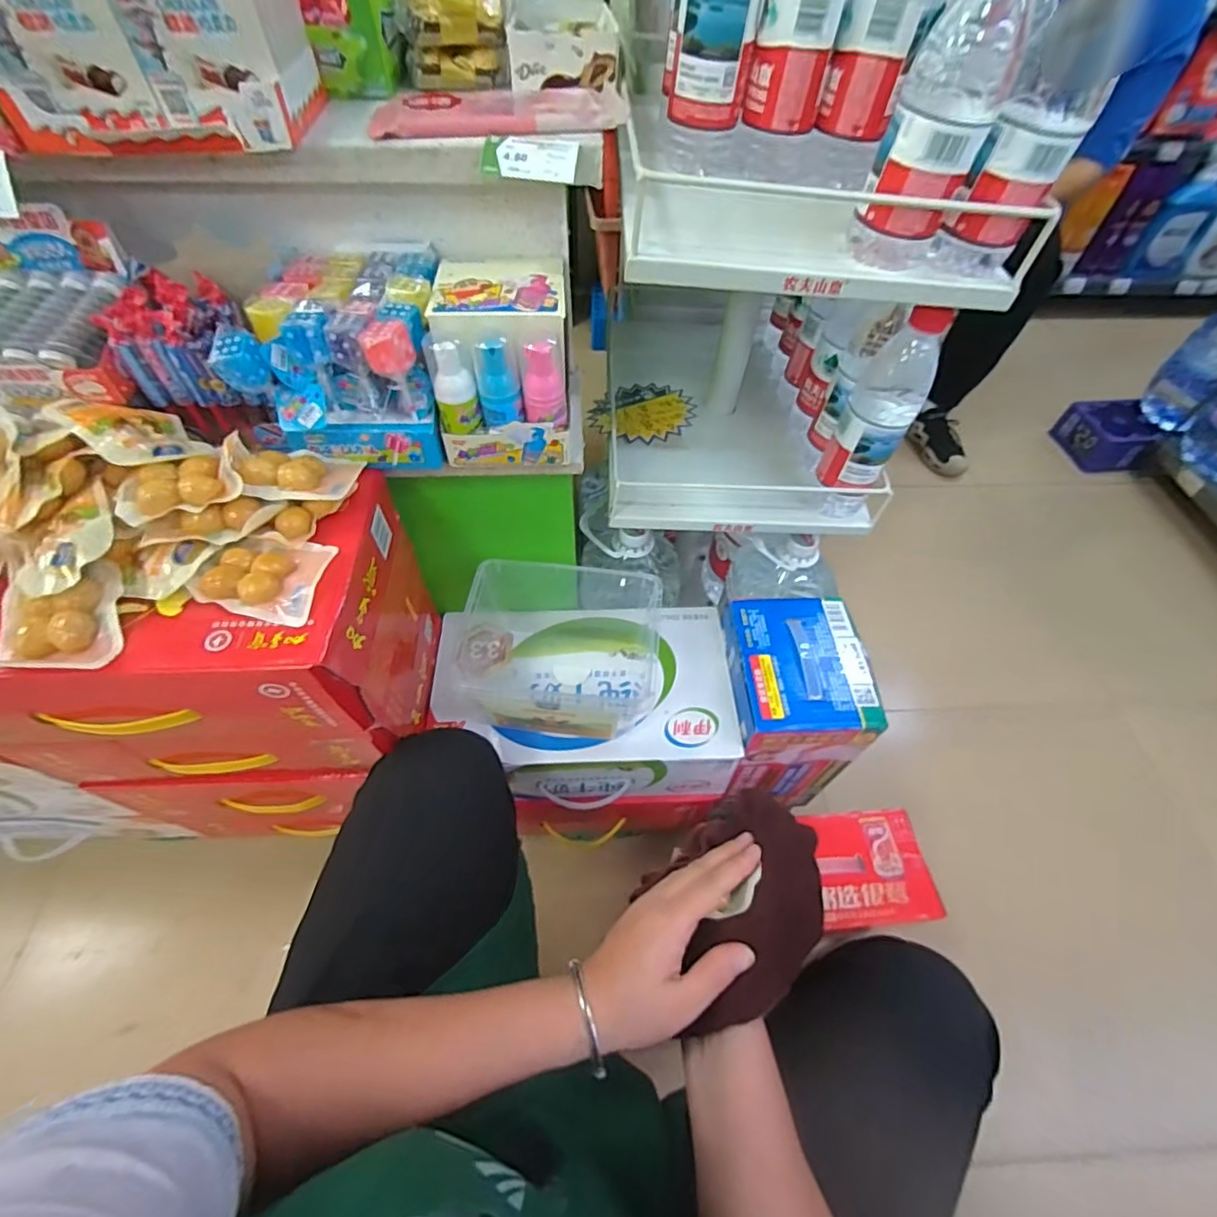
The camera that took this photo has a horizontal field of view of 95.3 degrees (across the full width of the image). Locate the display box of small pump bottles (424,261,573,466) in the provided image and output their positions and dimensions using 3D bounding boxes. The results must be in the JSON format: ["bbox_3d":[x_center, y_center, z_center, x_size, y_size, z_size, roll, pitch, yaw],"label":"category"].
[{"bbox_3d":[-0.088,-0.221,0.492,0.112,0.116,0.147,0,55,-2],"label":"display box of small pump bottles"}]

